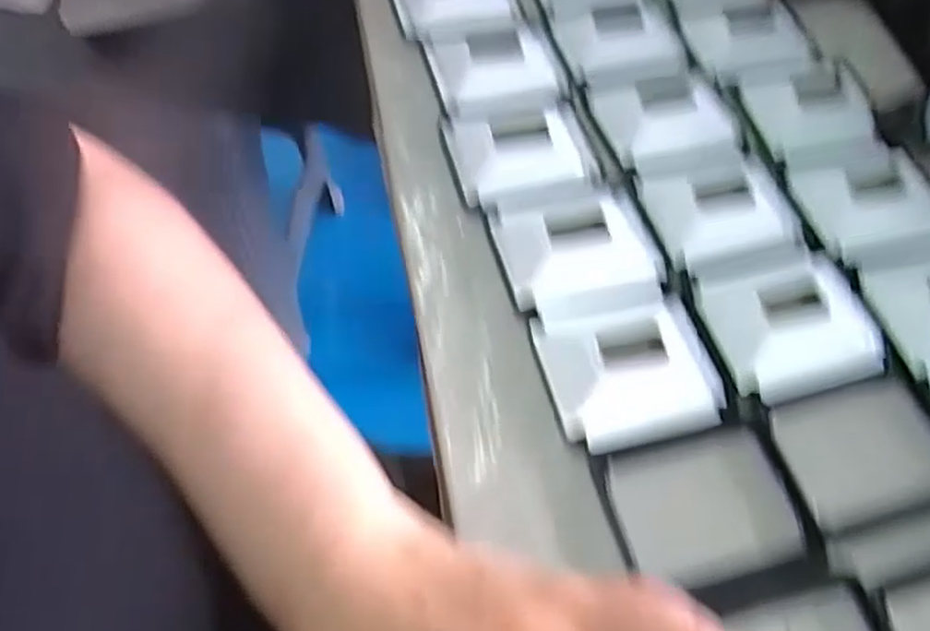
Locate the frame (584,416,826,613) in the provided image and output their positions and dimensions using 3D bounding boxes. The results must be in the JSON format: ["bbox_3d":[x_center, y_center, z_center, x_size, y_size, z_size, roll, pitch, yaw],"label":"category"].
[{"bbox_3d":[0.100,0.080,0.293,0.082,0.005,0.066,-12,60,-11],"label":"frame"}]

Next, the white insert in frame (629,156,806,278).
[{"bbox_3d":[0.134,-0.057,0.368,0.075,0.013,0.070,-8,59,-8],"label":"white insert in frame"}]

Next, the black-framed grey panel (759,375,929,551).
[{"bbox_3d":[0.178,0.060,0.312,0.088,0.007,0.063,-12,60,-11],"label":"black-framed grey panel"}]

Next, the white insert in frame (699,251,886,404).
[{"bbox_3d":[0.154,0.001,0.335,0.085,0.013,0.070,-13,60,-12],"label":"white insert in frame"}]

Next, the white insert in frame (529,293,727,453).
[{"bbox_3d":[0.074,0.023,0.316,0.075,0.013,0.065,-9,59,-9],"label":"white insert in frame"}]

